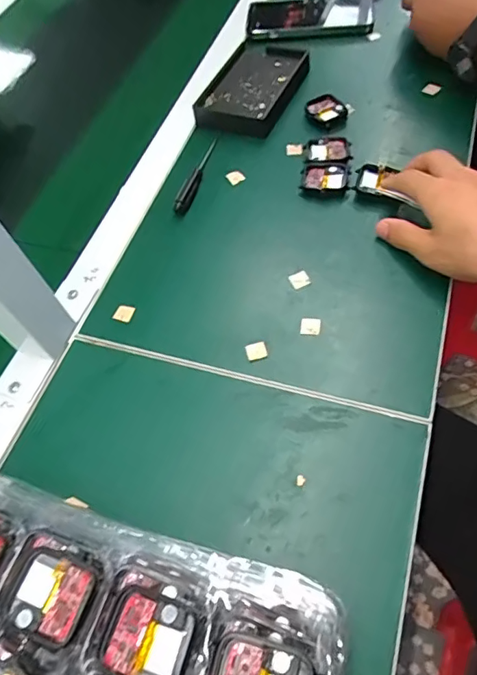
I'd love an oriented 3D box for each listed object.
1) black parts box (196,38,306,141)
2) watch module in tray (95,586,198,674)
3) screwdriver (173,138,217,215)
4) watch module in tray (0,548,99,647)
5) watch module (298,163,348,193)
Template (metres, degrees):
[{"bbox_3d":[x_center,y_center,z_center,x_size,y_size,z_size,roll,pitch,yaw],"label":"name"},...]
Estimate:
[{"bbox_3d":[0.020,-0.298,0.575,0.096,0.021,0.163,18,63,19],"label":"black parts box"},{"bbox_3d":[-0.042,0.139,0.225,0.041,0.008,0.035,13,61,17],"label":"watch module in tray"},{"bbox_3d":[-0.041,-0.175,0.512,0.013,0.010,0.114,13,61,17],"label":"screwdriver"},{"bbox_3d":[-0.093,0.127,0.242,0.039,0.007,0.036,12,61,16],"label":"watch module in tray"},{"bbox_3d":[0.085,-0.156,0.484,0.046,0.010,0.040,1,59,10],"label":"watch module"}]

